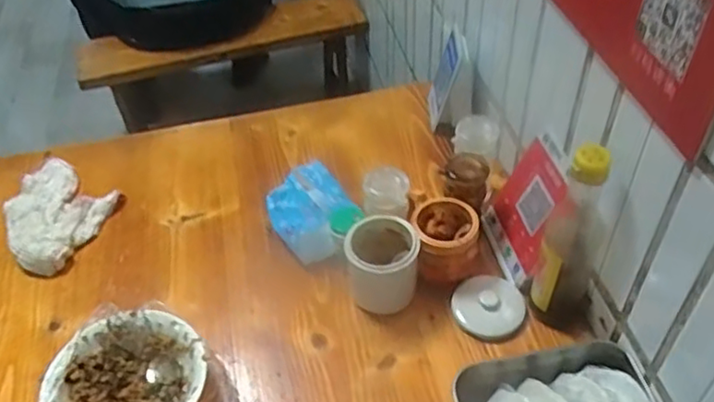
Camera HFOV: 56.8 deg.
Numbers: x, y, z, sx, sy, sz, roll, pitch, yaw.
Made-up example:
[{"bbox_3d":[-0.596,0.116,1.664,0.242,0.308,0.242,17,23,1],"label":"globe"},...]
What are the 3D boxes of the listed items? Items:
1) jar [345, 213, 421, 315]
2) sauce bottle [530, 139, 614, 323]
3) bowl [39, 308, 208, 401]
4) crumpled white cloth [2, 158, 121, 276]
[{"bbox_3d":[0.032,0.074,0.800,0.085,0.095,0.085,-2,47,2],"label":"jar"},{"bbox_3d":[0.235,0.045,0.723,0.064,0.270,0.069,18,51,20],"label":"sauce bottle"},{"bbox_3d":[-0.250,0.208,0.730,0.166,0.059,0.164,-2,47,2],"label":"bowl"},{"bbox_3d":[-0.442,0.014,0.943,0.181,0.031,0.157,26,54,26],"label":"crumpled white cloth"}]

